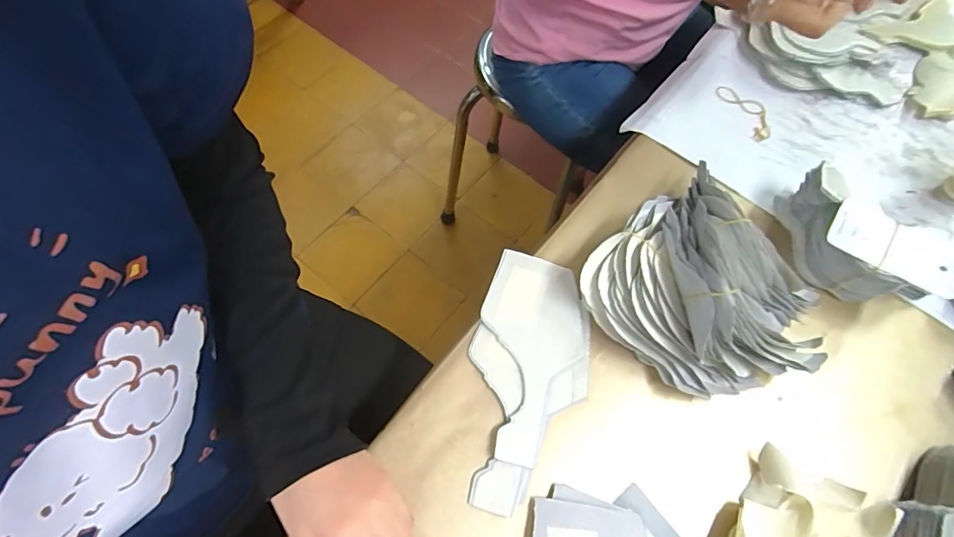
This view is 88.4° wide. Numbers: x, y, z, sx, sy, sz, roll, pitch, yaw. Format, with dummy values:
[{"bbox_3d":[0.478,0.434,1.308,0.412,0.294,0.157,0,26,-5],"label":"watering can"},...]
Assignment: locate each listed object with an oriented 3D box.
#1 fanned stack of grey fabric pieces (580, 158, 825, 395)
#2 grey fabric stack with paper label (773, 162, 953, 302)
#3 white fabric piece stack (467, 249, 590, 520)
[{"bbox_3d":[0.202,0.016,0.415,0.174,0.077,0.185,-37,70,-17],"label":"fanned stack of grey fabric pieces"},{"bbox_3d":[0.349,-0.022,0.450,0.071,0.067,0.148,-38,70,-17],"label":"grey fabric stack with paper label"},{"bbox_3d":[0.041,0.088,0.415,0.097,0.010,0.214,15,64,7],"label":"white fabric piece stack"}]

